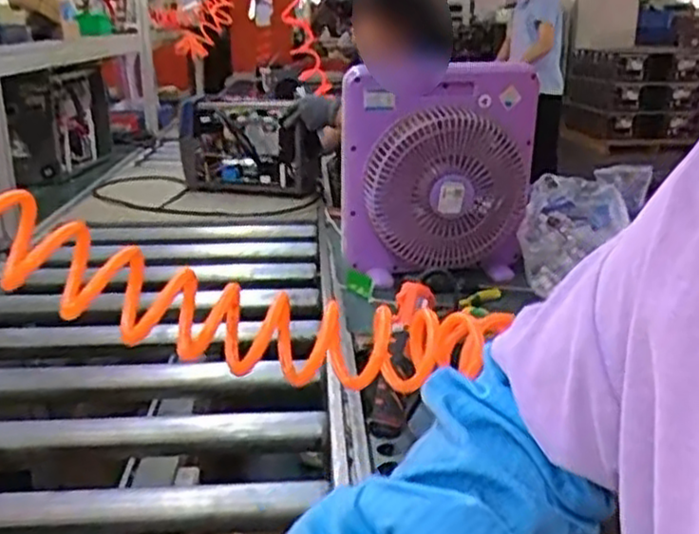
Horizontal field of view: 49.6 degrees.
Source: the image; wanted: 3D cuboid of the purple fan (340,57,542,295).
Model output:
[{"bbox_3d":[0.154,-0.160,1.253,0.326,0.352,0.102,-3,7,-14],"label":"purple fan"}]

